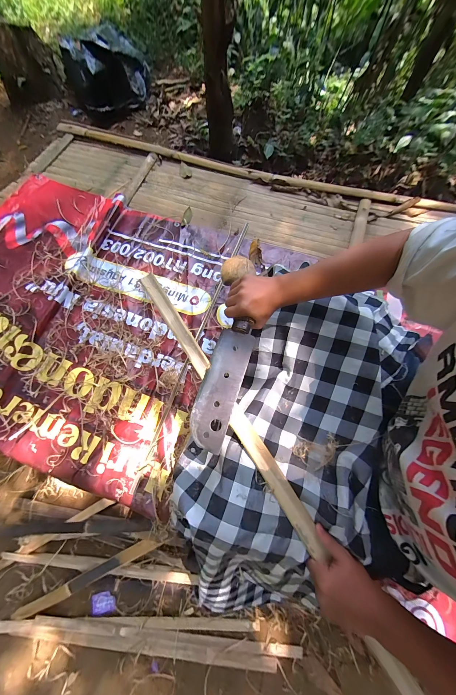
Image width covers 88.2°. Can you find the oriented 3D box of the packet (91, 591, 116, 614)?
[{"bbox_3d":[-0.441,0.904,0.834,0.081,0.004,0.056,0,52,-7],"label":"packet"}]

